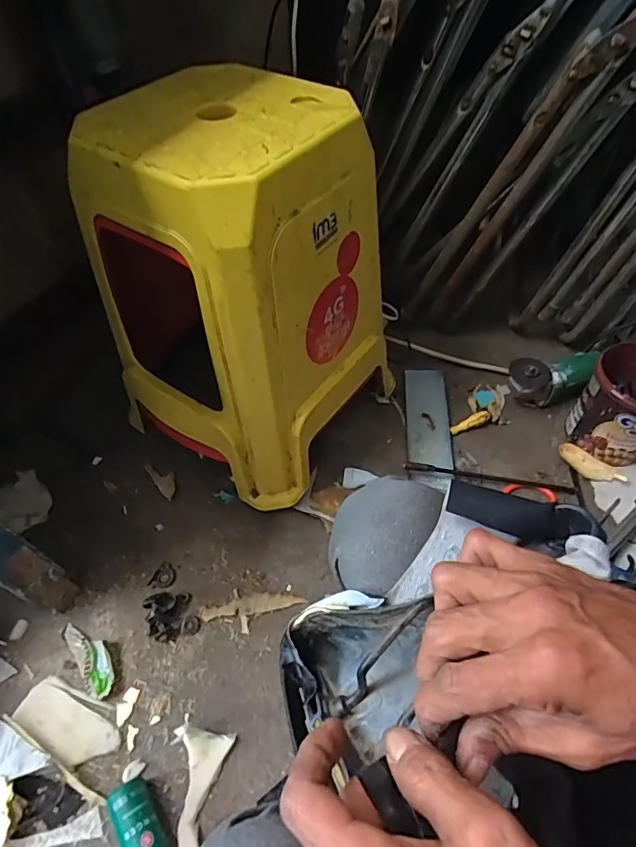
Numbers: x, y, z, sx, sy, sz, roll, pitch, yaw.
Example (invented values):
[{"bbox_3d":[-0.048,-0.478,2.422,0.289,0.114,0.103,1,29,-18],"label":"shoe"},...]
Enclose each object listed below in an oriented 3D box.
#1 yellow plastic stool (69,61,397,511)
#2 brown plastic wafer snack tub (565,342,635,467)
[{"bbox_3d":[-0.091,-0.169,0.669,0.289,0.460,0.325,29,57,20],"label":"yellow plastic stool"},{"bbox_3d":[0.503,-0.027,0.785,0.133,0.152,0.154,37,60,24],"label":"brown plastic wafer snack tub"}]

